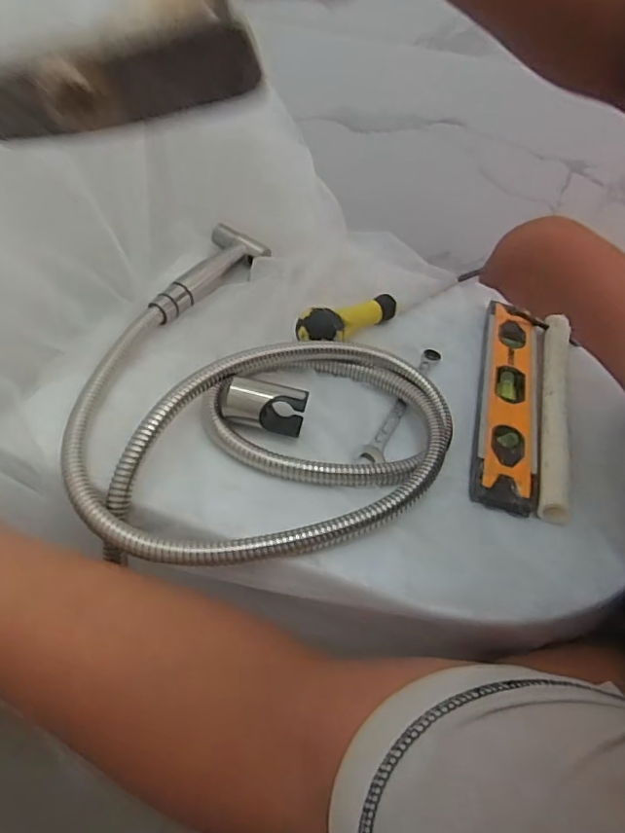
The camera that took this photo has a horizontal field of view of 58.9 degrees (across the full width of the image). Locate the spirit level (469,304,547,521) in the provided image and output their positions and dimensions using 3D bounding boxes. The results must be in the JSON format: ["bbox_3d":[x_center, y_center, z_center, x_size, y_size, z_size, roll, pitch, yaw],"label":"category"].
[{"bbox_3d":[0.150,-0.019,0.419,0.044,0.022,0.211,15,45,8],"label":"spirit level"}]

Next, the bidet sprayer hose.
[{"bbox_3d":[-0.046,-0.030,0.370,0.240,0.050,0.253,4,44,-4],"label":"bidet sprayer hose"}]

